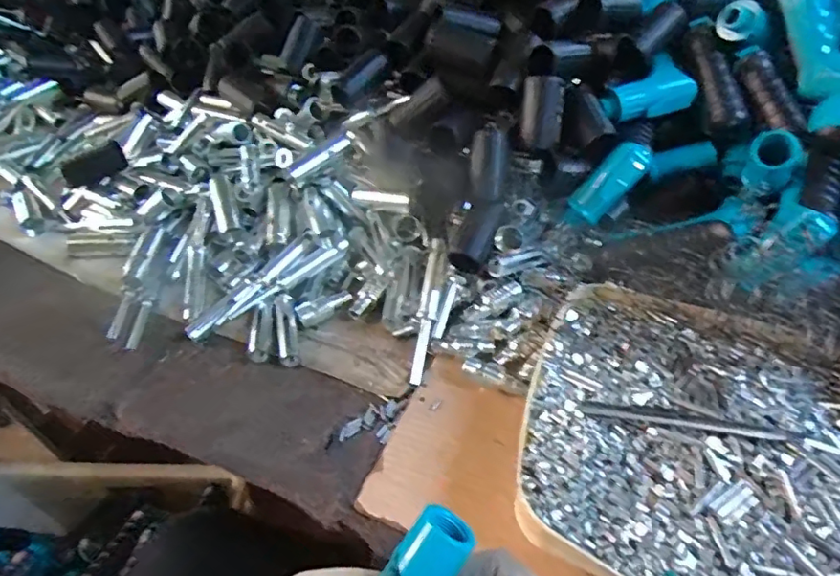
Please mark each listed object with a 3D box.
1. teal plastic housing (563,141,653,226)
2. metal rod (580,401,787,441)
[{"bbox_3d":[0.163,-0.088,0.493,0.087,0.023,0.030,-48,47,18],"label":"teal plastic housing"},{"bbox_3d":[0.171,0.085,0.367,0.125,0.006,0.017,8,47,10],"label":"metal rod"}]

